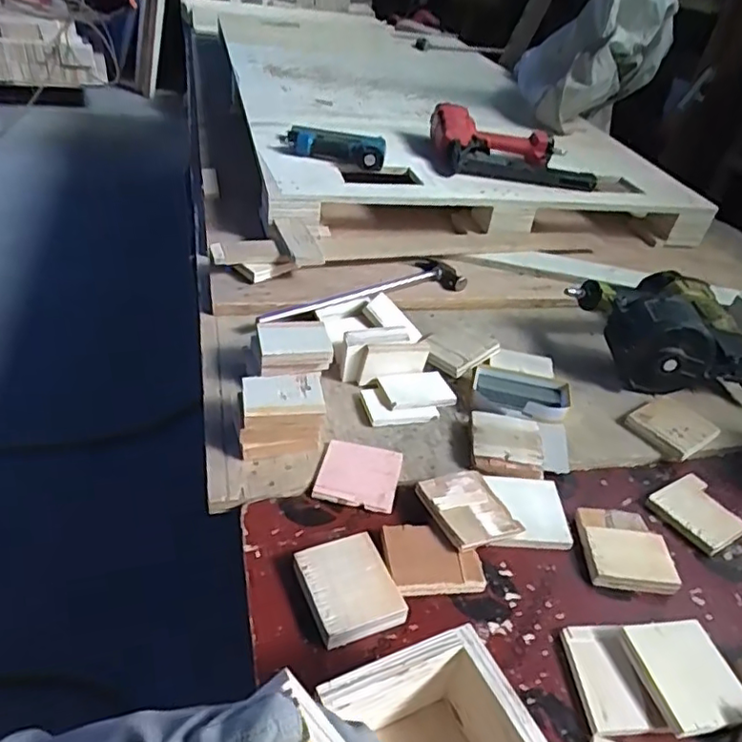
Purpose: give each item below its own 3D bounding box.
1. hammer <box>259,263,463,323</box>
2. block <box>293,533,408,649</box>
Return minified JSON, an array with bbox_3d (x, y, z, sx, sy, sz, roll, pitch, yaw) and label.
[{"bbox_3d":[-0.008,-0.121,0.963,0.358,0.025,0.070,-16,43,-28],"label":"hammer"},{"bbox_3d":[-0.022,0.199,0.565,0.077,0.020,0.095,-13,42,-24],"label":"block"}]

